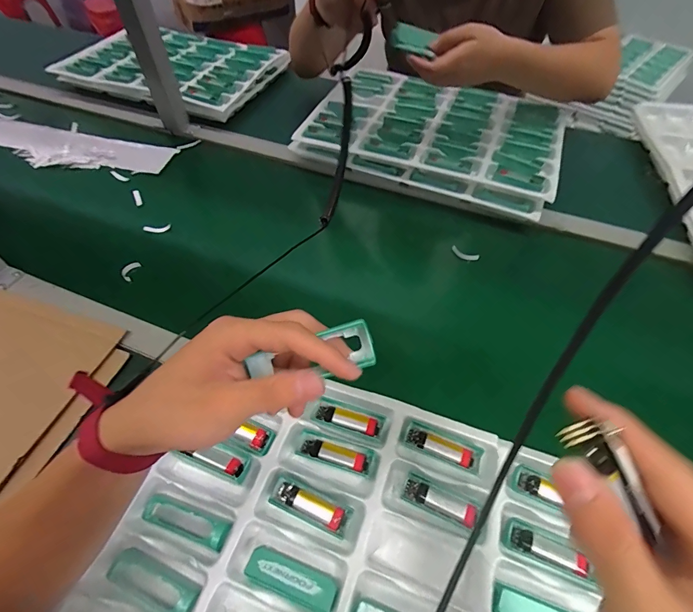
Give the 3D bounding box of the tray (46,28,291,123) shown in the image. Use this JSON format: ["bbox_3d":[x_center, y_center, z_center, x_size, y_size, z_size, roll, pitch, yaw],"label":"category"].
[{"bbox_3d":[-0.406,-0.570,0.899,0.440,0.065,0.304,18,57,12],"label":"tray"}]

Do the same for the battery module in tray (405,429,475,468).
[{"bbox_3d":[0.100,0.151,0.407,0.071,0.007,0.019,19,57,12],"label":"battery module in tray"}]

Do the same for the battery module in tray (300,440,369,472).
[{"bbox_3d":[-0.012,0.157,0.401,0.071,0.010,0.017,14,56,9],"label":"battery module in tray"}]

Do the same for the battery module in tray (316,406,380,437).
[{"bbox_3d":[0.001,0.127,0.422,0.070,0.009,0.019,15,56,10],"label":"battery module in tray"}]

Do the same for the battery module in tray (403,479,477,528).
[{"bbox_3d":[0.092,0.195,0.377,0.070,0.013,0.018,20,57,13],"label":"battery module in tray"}]

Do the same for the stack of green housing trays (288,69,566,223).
[{"bbox_3d":[0.167,-0.335,0.737,0.450,0.052,0.300,20,57,13],"label":"stack of green housing trays"}]

